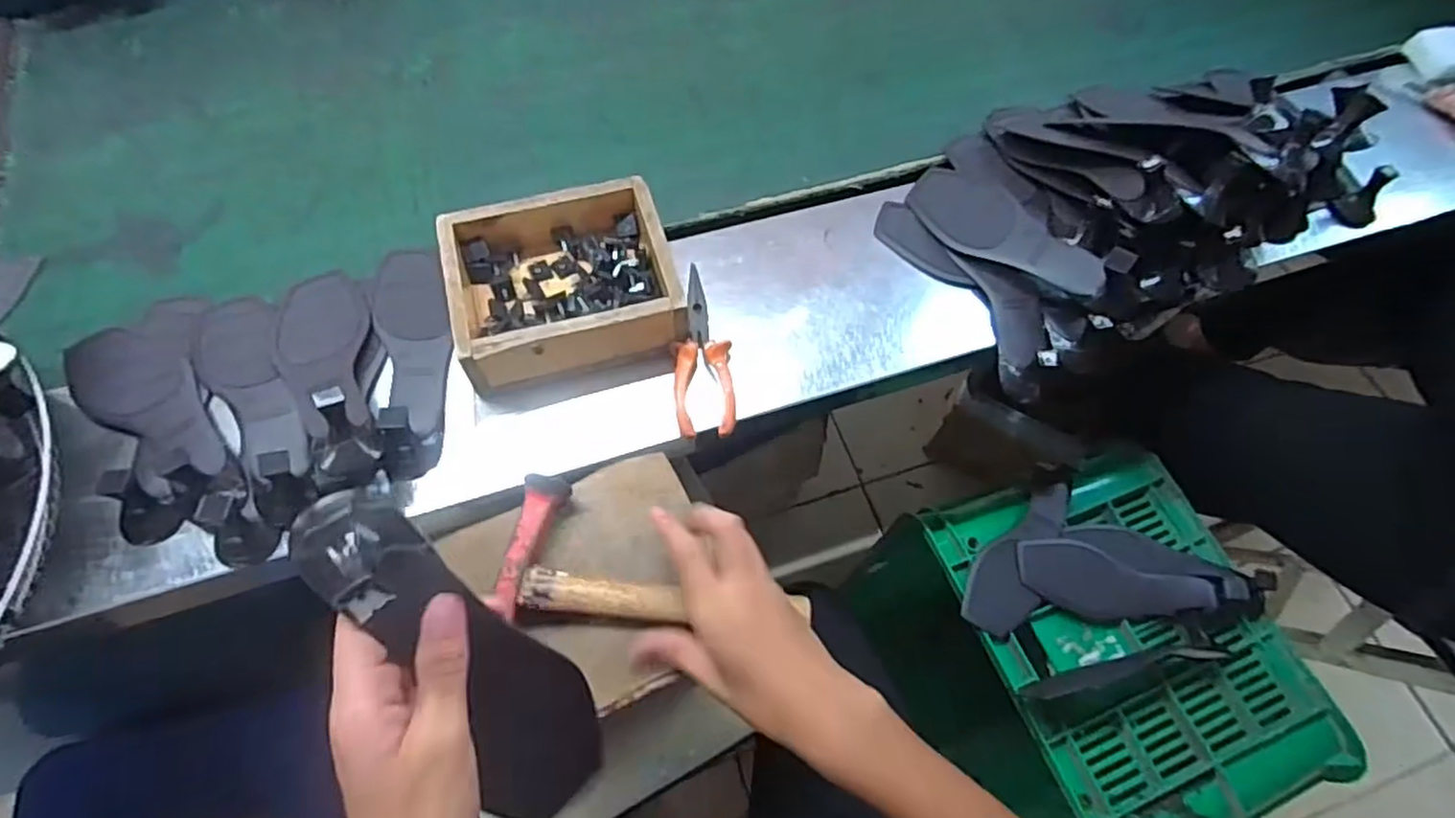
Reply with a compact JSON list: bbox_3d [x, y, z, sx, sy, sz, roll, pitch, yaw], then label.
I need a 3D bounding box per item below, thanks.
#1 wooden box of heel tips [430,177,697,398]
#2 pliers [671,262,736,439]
[{"bbox_3d":[-0.138,-0.103,0.600,0.181,0.064,0.159,-14,65,-9],"label":"wooden box of heel tips"},{"bbox_3d":[-0.022,-0.048,0.597,0.049,0.025,0.154,-3,63,-4],"label":"pliers"}]

